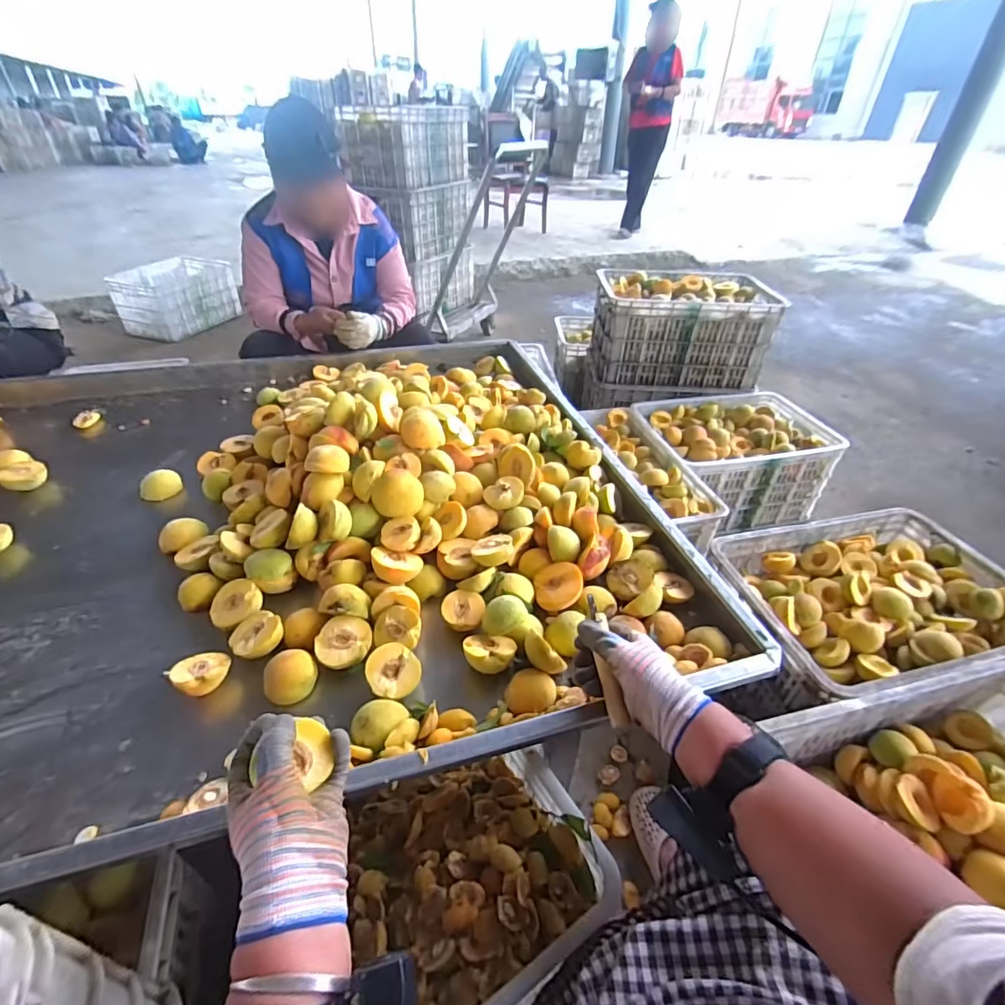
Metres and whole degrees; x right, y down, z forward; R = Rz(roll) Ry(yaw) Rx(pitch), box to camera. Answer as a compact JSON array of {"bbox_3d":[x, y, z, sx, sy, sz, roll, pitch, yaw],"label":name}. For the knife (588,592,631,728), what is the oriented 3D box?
[{"bbox_3d":[0.111,0.164,0.522,0.017,0.013,0.136,-3,62,-6],"label":"knife"}]

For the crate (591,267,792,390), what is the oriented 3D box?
[{"bbox_3d":[0.580,-0.577,1.630,0.539,0.277,0.346,5,39,5],"label":"crate"}]

